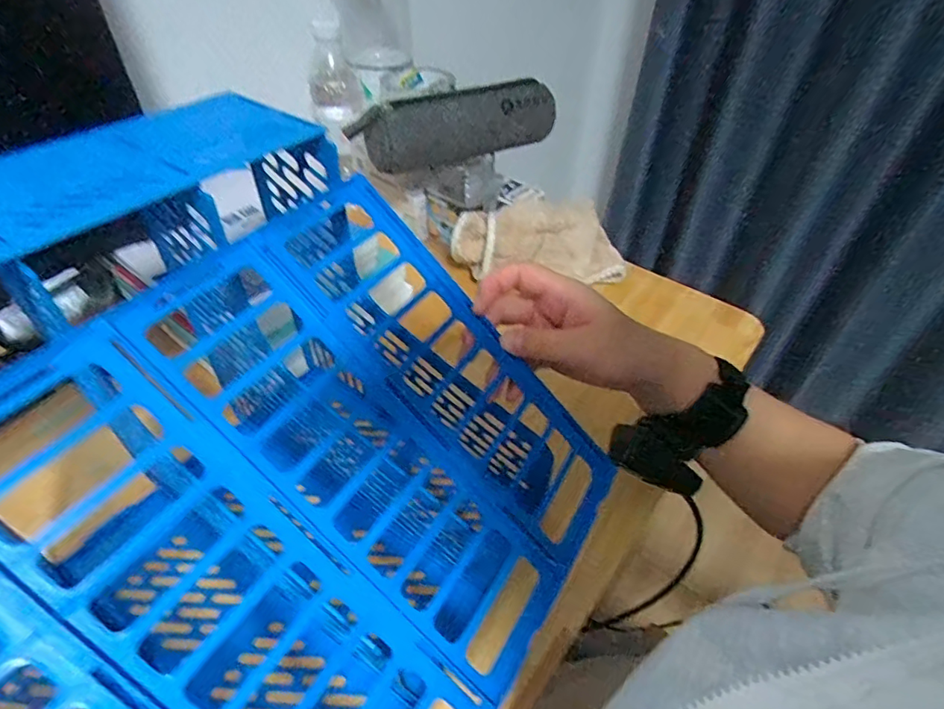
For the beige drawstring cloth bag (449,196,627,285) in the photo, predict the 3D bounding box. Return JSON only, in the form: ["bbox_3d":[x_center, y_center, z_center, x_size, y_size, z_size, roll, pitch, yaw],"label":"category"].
[{"bbox_3d":[0.076,-0.135,0.598,0.195,0.074,0.070,-2,45,-6],"label":"beige drawstring cloth bag"}]

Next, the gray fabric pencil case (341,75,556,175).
[{"bbox_3d":[-0.017,-0.241,0.553,0.213,0.082,0.032,-9,46,-13],"label":"gray fabric pencil case"}]

